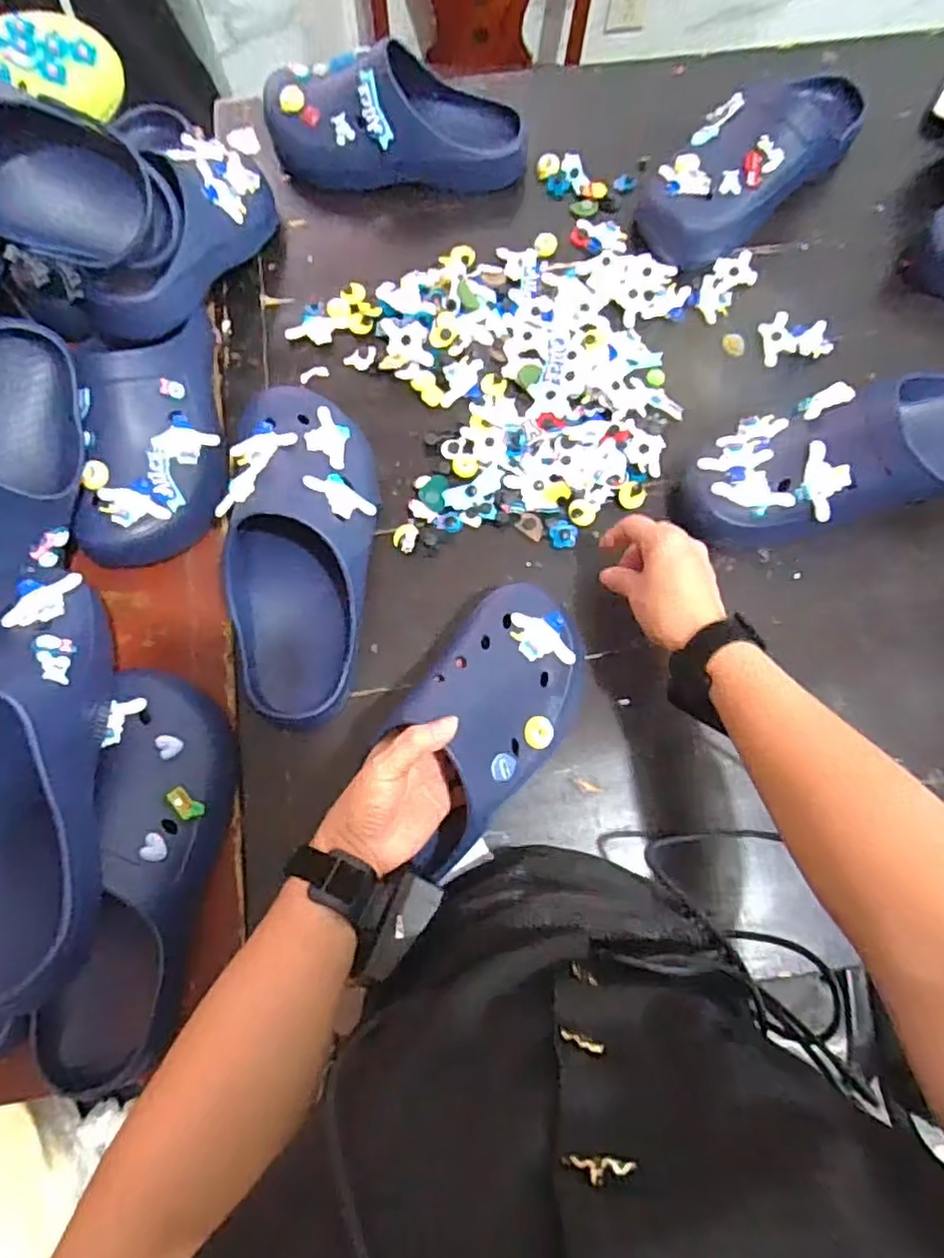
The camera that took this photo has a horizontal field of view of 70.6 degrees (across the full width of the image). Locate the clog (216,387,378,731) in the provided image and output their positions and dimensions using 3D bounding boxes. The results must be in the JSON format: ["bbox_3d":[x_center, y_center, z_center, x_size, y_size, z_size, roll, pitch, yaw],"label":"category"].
[{"bbox_3d":[-0.146,-0.069,0.575,0.117,0.084,0.291,0,74,0],"label":"clog"}]

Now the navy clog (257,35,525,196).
[{"bbox_3d":[-0.080,-0.522,0.695,0.273,0.093,0.094,9,74,2],"label":"navy clog"}]

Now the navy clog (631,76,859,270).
[{"bbox_3d":[0.297,-0.492,0.691,0.122,0.085,0.284,43,78,11],"label":"navy clog"}]

